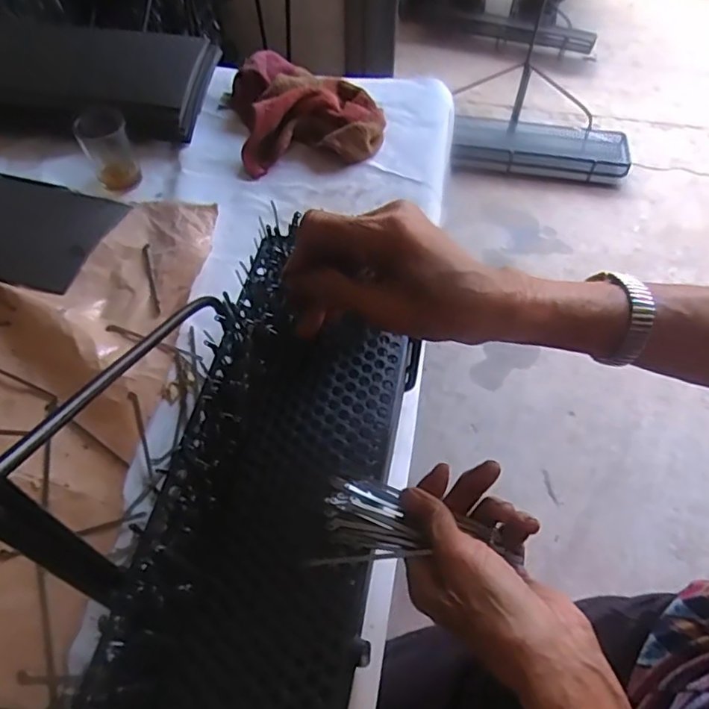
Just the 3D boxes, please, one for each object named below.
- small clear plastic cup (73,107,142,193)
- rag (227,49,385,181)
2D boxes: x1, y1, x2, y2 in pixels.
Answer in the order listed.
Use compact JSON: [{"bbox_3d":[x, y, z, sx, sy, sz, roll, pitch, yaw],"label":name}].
[{"bbox_3d":[-0.279,-0.235,0.658,0.051,0.081,0.047,0,55,0],"label":"small clear plastic cup"},{"bbox_3d":[-0.060,-0.315,0.723,0.183,0.061,0.180,-8,56,-6],"label":"rag"}]

